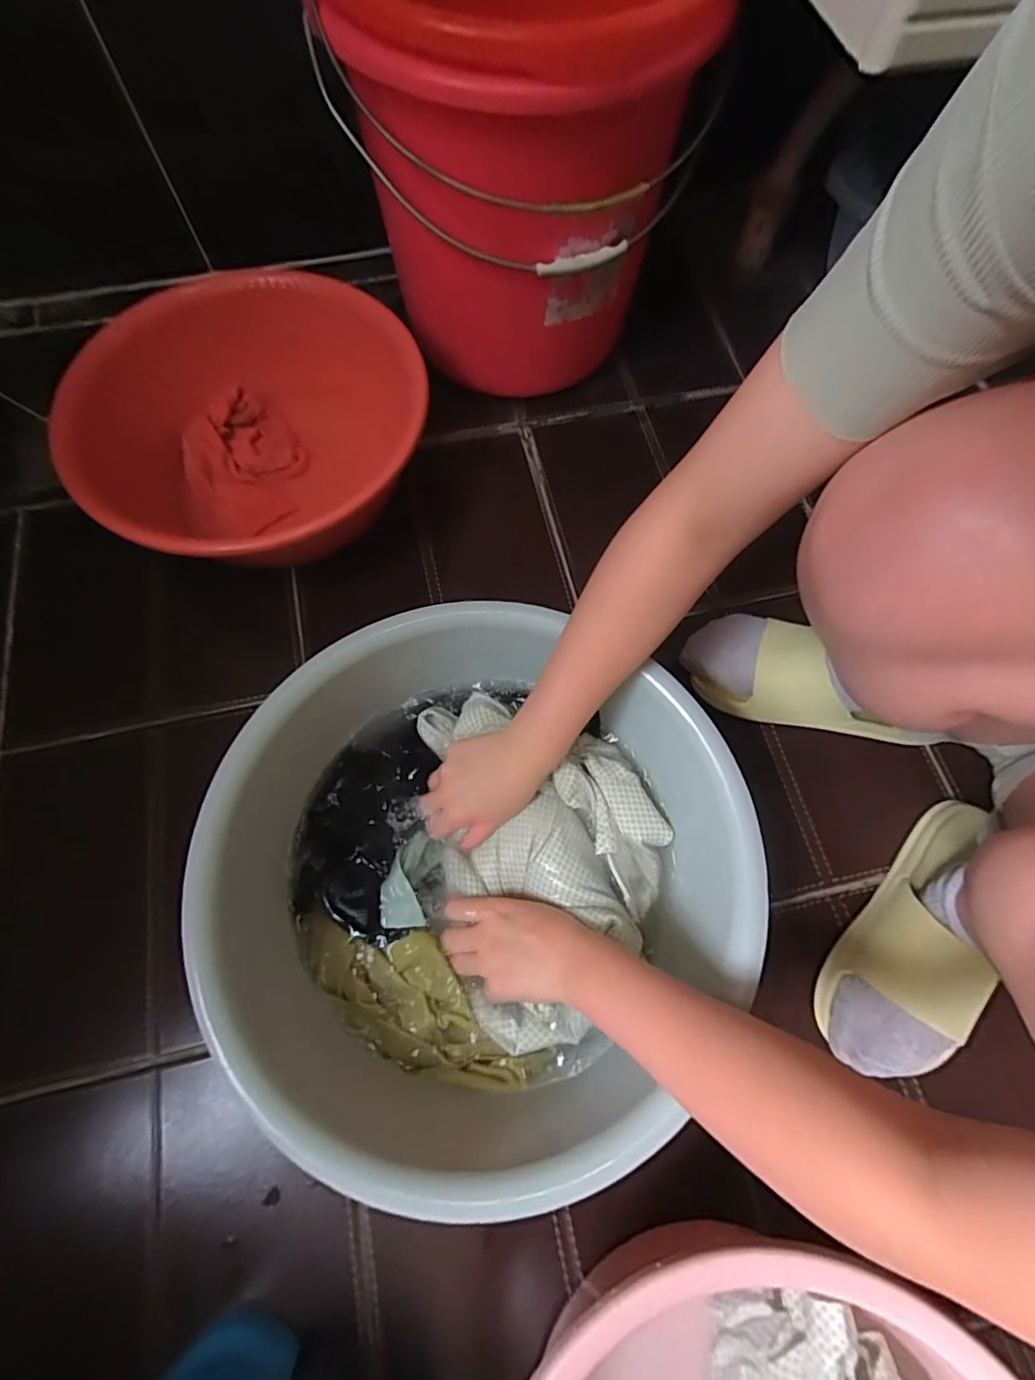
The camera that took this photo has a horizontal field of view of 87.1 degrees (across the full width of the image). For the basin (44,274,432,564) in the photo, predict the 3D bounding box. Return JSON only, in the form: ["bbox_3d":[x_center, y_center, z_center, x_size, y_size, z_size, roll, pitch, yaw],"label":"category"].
[{"bbox_3d":[-0.278,-0.283,0.604,0.294,0.150,0.332,33,73,10],"label":"basin"}]

